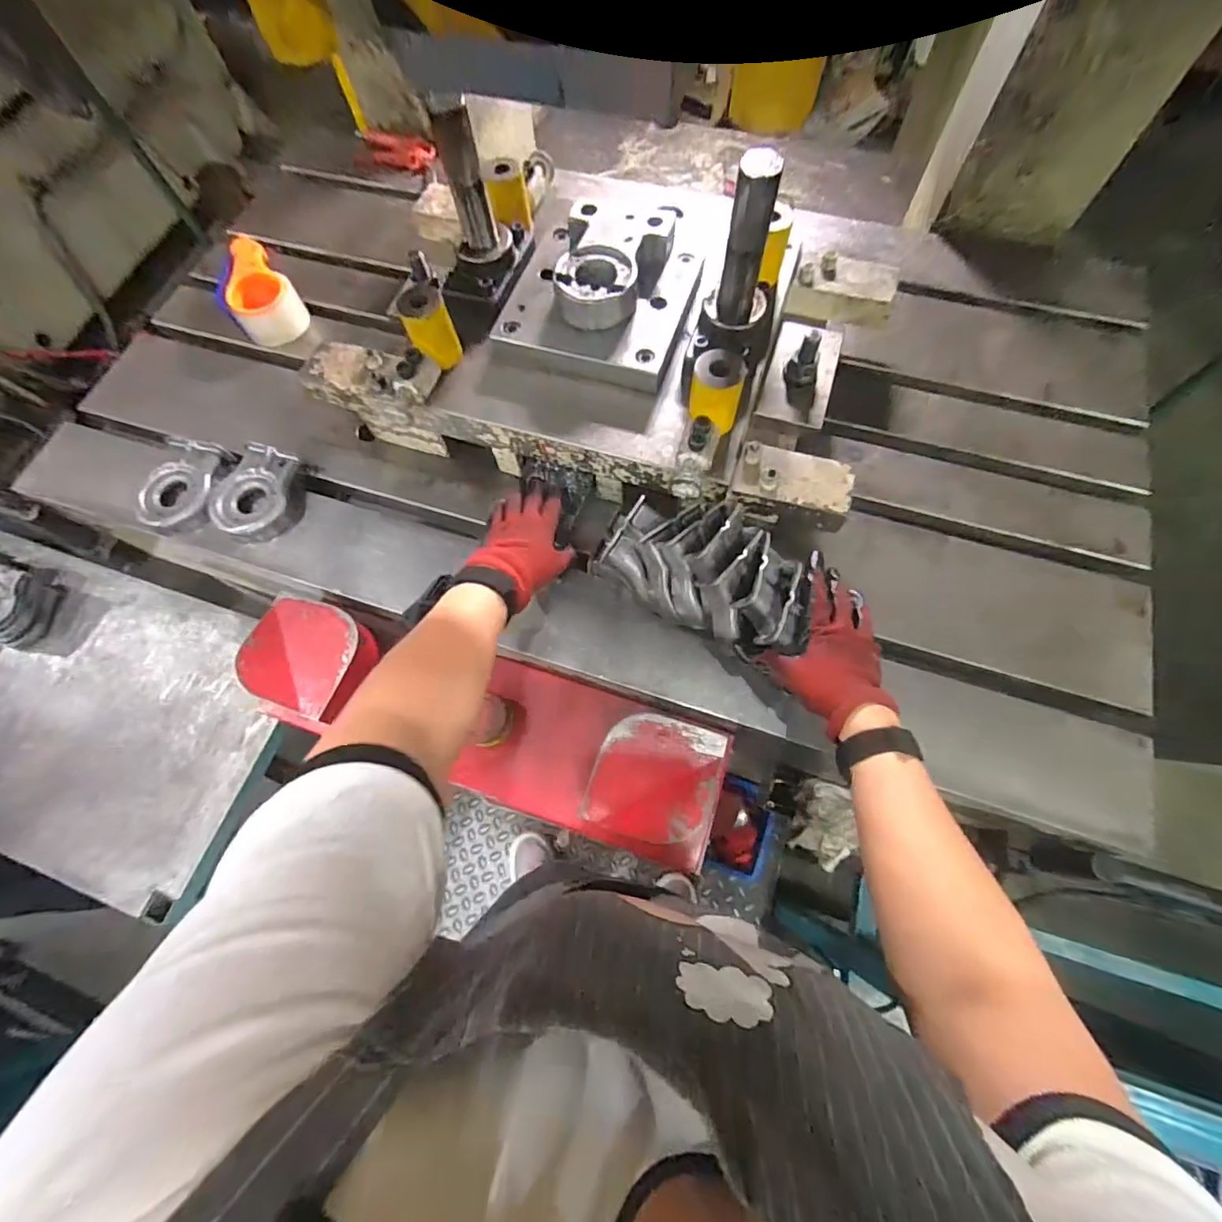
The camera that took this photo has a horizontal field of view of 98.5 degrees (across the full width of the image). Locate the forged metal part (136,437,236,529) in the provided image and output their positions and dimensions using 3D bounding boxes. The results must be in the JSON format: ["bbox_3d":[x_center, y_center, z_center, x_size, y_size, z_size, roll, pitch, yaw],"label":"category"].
[{"bbox_3d":[-0.545,-0.161,0.678,0.085,0.035,0.123,4,68,4],"label":"forged metal part"}]

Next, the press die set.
[{"bbox_3d":[-0.019,-0.344,0.609,0.639,0.226,0.389,17,70,9],"label":"press die set"}]

